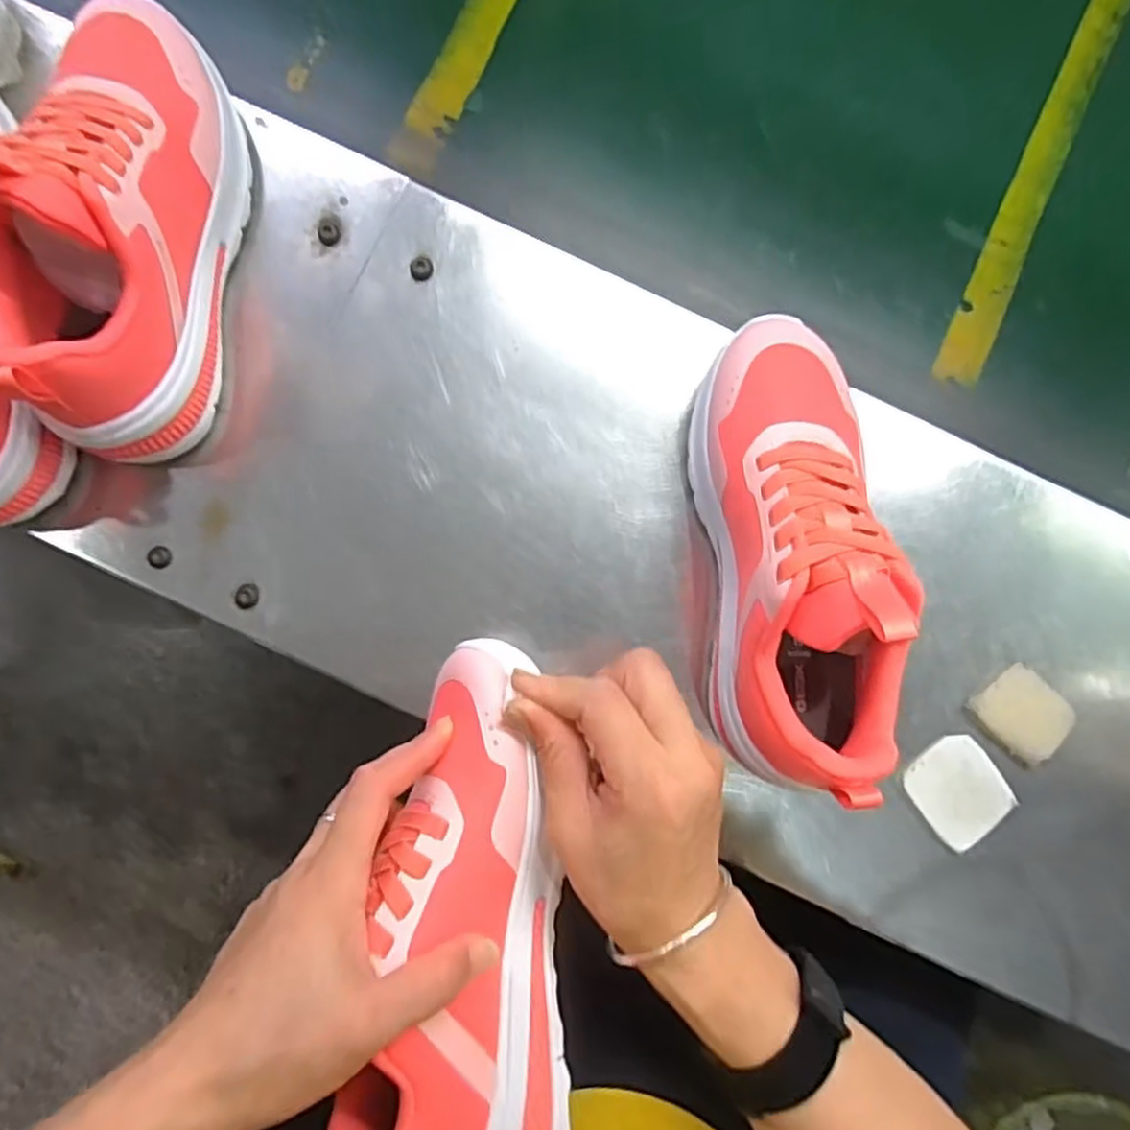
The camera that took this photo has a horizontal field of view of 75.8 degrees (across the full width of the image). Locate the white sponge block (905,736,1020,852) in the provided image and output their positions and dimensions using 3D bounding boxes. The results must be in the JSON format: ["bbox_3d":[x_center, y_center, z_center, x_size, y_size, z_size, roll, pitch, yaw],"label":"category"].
[{"bbox_3d":[0.210,0.121,0.387,0.046,0.006,0.053,-39,88,-4],"label":"white sponge block"}]

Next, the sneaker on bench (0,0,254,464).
[{"bbox_3d":[-0.212,-0.170,0.351,0.075,0.113,0.230,5,86,-2],"label":"sneaker on bench"}]

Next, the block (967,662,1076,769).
[{"bbox_3d":[0.248,0.081,0.389,0.041,0.009,0.046,-40,88,-5],"label":"block"}]

